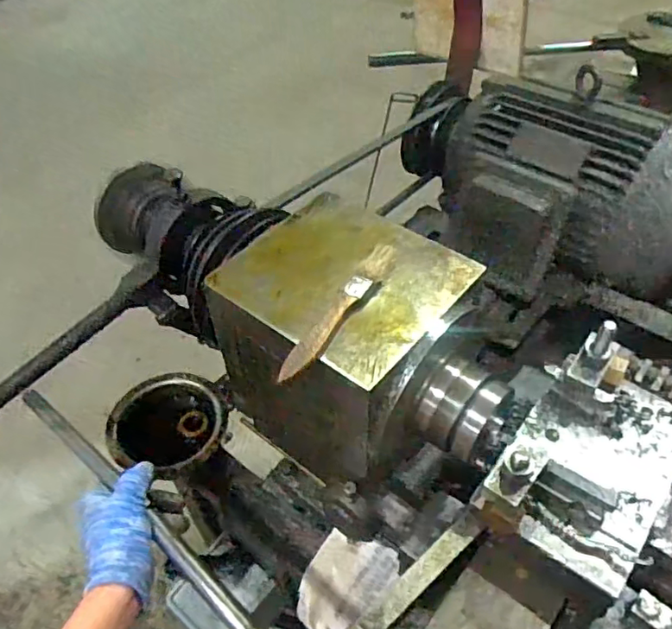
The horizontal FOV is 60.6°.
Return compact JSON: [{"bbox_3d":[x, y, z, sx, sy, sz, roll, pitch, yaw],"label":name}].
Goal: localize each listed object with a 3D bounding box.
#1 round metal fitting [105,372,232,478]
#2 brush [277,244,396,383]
[{"bbox_3d":[-0.195,0.121,0.657,0.126,0.039,0.129,-1,48,1],"label":"round metal fitting"},{"bbox_3d":[0.003,-0.006,0.427,0.020,0.014,0.146,25,53,23],"label":"brush"}]

